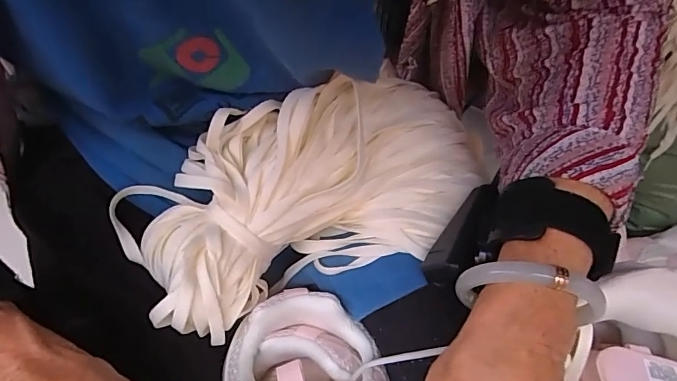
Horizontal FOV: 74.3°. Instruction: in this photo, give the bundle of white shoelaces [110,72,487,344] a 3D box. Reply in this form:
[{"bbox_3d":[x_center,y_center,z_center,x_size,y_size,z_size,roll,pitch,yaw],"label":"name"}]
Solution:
[{"bbox_3d":[-0.011,-0.007,0.301,0.256,0.070,0.122,-21,63,-21],"label":"bundle of white shoelaces"}]

